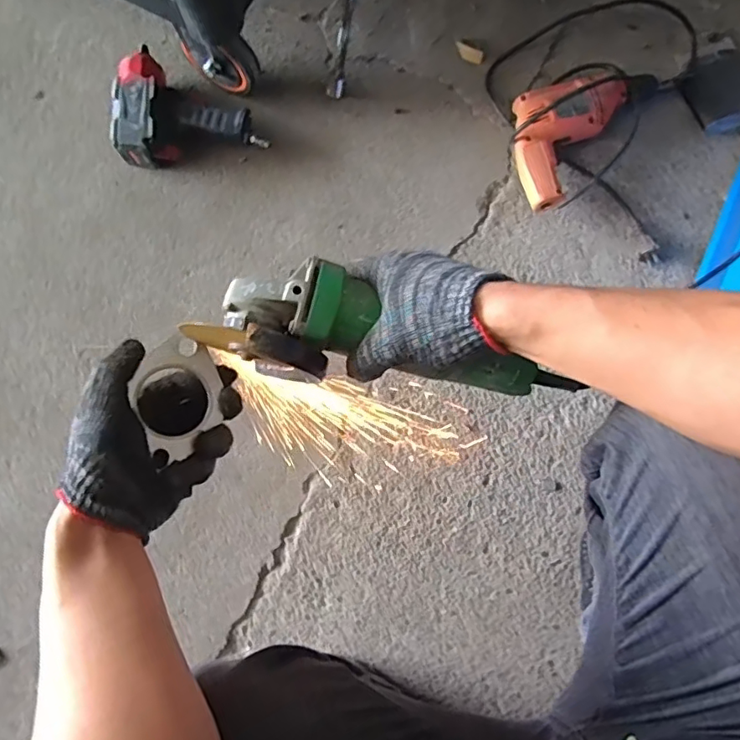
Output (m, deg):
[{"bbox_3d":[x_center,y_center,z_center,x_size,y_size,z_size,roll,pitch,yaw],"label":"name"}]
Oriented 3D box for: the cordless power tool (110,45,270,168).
[{"bbox_3d":[-0.261,-0.390,0.806,0.212,0.062,0.168,0,81,0],"label":"cordless power tool"}]

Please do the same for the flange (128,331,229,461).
[{"bbox_3d":[-0.149,0.018,0.431,0.067,0.011,0.088,-24,90,-24],"label":"flange"}]

